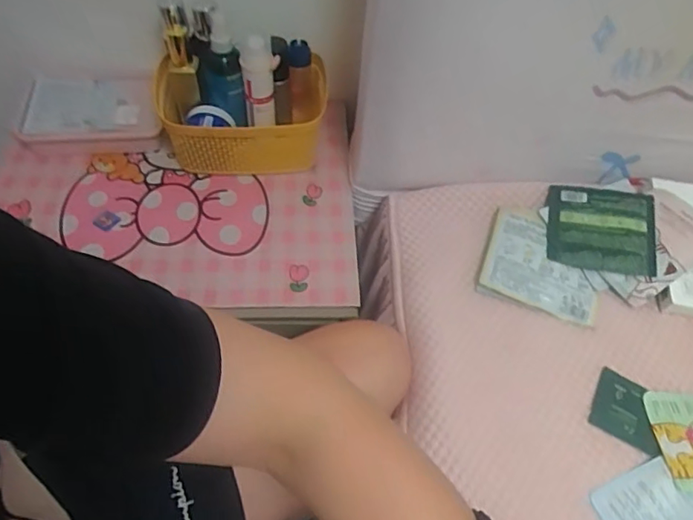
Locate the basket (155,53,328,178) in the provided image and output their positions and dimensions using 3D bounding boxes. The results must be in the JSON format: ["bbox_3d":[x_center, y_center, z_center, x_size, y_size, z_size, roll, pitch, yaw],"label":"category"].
[{"bbox_3d":[-0.139,-0.202,0.781,0.219,0.119,0.151,-5,55,-9],"label":"basket"}]

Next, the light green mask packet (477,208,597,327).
[{"bbox_3d":[0.242,0.000,0.689,0.139,0.022,0.135,17,54,7],"label":"light green mask packet"}]

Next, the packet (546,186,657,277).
[{"bbox_3d":[0.322,-0.041,0.709,0.127,0.009,0.128,8,59,11],"label":"packet"}]

